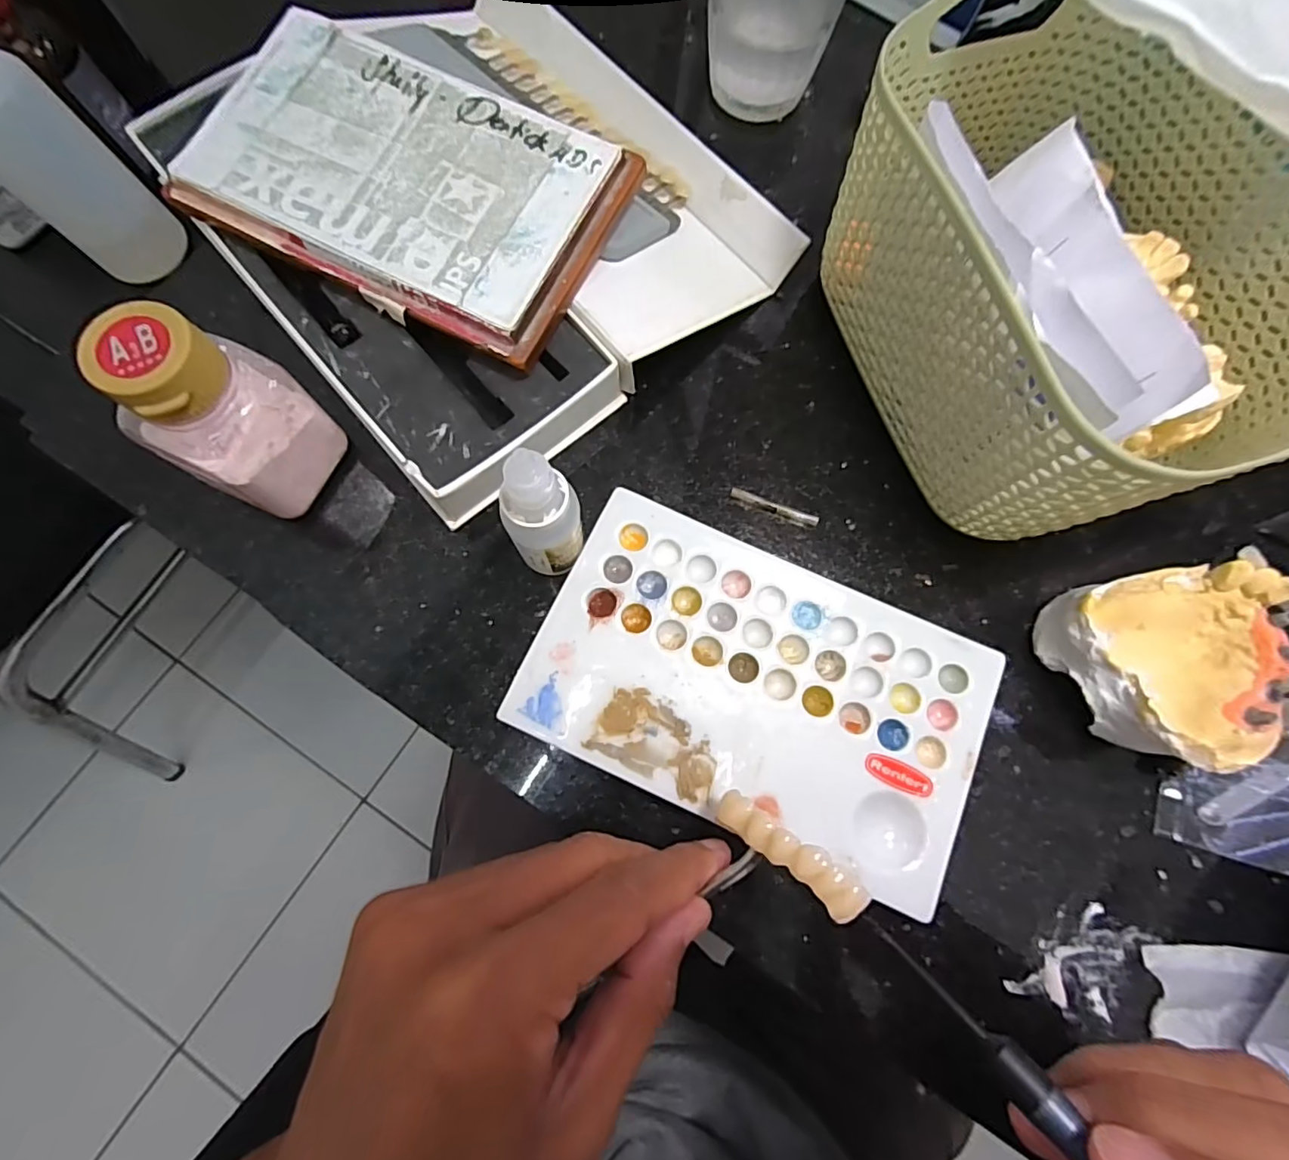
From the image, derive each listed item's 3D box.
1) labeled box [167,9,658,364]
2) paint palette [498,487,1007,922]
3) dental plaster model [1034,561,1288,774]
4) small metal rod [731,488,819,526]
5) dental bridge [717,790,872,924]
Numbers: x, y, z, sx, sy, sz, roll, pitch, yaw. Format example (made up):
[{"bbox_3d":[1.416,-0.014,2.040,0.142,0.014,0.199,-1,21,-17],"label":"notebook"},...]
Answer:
[{"bbox_3d":[-0.090,-0.147,0.212,0.148,0.022,0.090,26,77,5],"label":"labeled box"},{"bbox_3d":[0.041,0.035,0.200,0.153,0.013,0.097,24,77,4],"label":"paint palette"},{"bbox_3d":[0.176,0.028,0.190,0.055,0.042,0.060,-16,77,-5],"label":"dental plaster model"},{"bbox_3d":[0.051,-0.029,0.221,0.035,0.004,0.004,20,77,3],"label":"small metal rod"},{"bbox_3d":[0.040,0.076,0.156,0.044,0.007,0.012,30,77,28],"label":"dental bridge"}]

